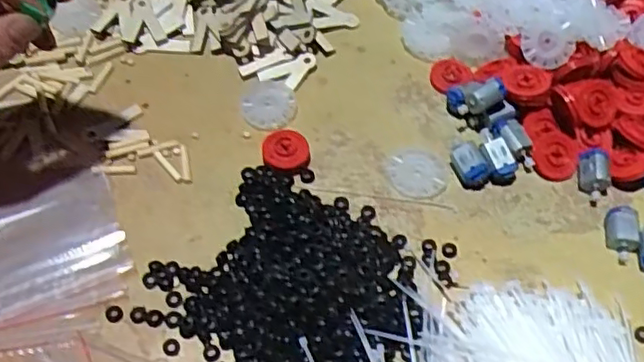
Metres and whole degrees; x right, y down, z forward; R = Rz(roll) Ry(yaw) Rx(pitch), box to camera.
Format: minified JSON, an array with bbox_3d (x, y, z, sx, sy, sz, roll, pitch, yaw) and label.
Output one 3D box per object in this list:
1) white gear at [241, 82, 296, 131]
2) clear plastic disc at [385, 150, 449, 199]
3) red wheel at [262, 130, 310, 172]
[{"bbox_3d":[-0.040,-0.057,0.473,0.040,0.008,0.042,1,59,-1],"label":"white gear"},{"bbox_3d":[0.066,-0.005,0.443,0.042,0.004,0.036,11,59,5],"label":"clear plastic disc"},{"bbox_3d":[-0.025,-0.021,0.449,0.032,0.013,0.037,11,59,5],"label":"red wheel"}]

